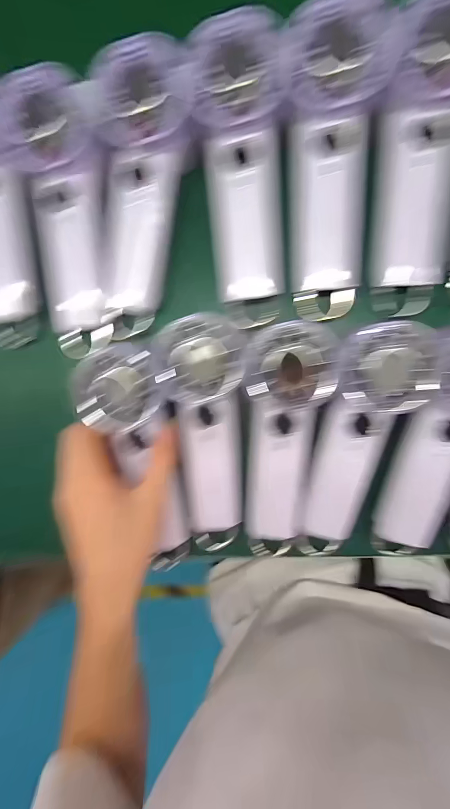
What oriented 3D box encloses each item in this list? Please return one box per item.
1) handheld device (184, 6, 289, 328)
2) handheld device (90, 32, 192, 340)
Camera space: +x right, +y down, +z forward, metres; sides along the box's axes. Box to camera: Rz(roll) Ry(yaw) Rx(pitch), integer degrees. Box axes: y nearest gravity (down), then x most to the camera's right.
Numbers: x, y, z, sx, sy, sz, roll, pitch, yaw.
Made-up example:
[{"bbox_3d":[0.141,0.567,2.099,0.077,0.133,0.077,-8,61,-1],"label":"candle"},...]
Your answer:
[{"bbox_3d":[0.015,-0.159,0.245,0.060,0.024,0.191,-4,112,6],"label":"handheld device"},{"bbox_3d":[-0.067,-0.153,0.257,0.060,0.028,0.193,13,114,5],"label":"handheld device"}]

